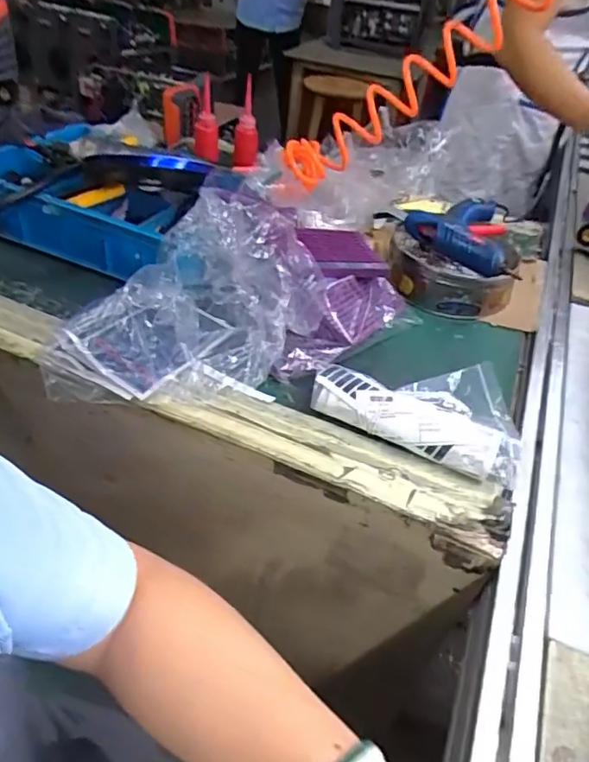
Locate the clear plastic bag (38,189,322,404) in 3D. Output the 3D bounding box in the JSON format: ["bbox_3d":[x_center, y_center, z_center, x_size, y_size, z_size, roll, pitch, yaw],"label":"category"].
[{"bbox_3d":[-0.111,-0.082,0.559,0.185,0.122,0.228,28,44,23],"label":"clear plastic bag"}]

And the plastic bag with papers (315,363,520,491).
[{"bbox_3d":[0.126,0.028,0.552,0.207,0.043,0.106,19,41,14],"label":"plastic bag with papers"}]

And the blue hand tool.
[{"bbox_3d":[0.260,-0.199,0.751,0.144,0.040,0.184,-16,45,-26],"label":"blue hand tool"}]

